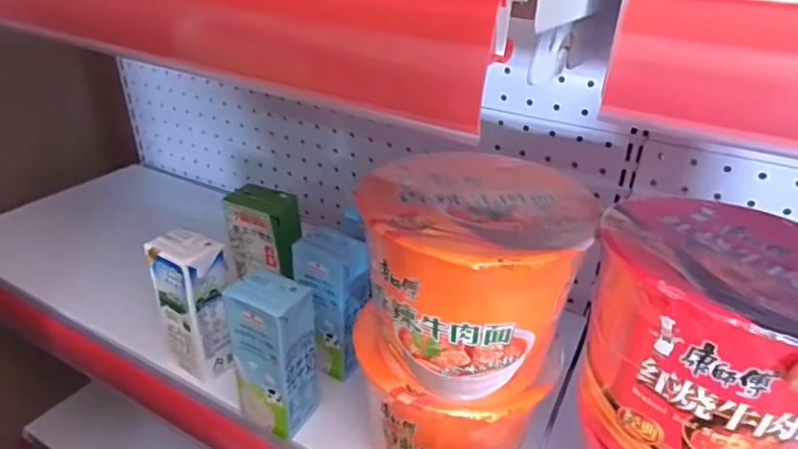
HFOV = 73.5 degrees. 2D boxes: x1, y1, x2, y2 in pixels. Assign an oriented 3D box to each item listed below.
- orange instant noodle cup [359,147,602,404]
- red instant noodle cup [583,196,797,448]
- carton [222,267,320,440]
[{"bbox_3d":[0.043,0.025,0.316,0.118,0.095,0.129,1,31,-1],"label":"orange instant noodle cup"},{"bbox_3d":[0.155,0.055,0.269,0.107,0.106,0.121,12,33,18],"label":"red instant noodle cup"},{"bbox_3d":[-0.090,0.093,0.392,0.048,0.116,0.046,15,34,22],"label":"carton"}]

